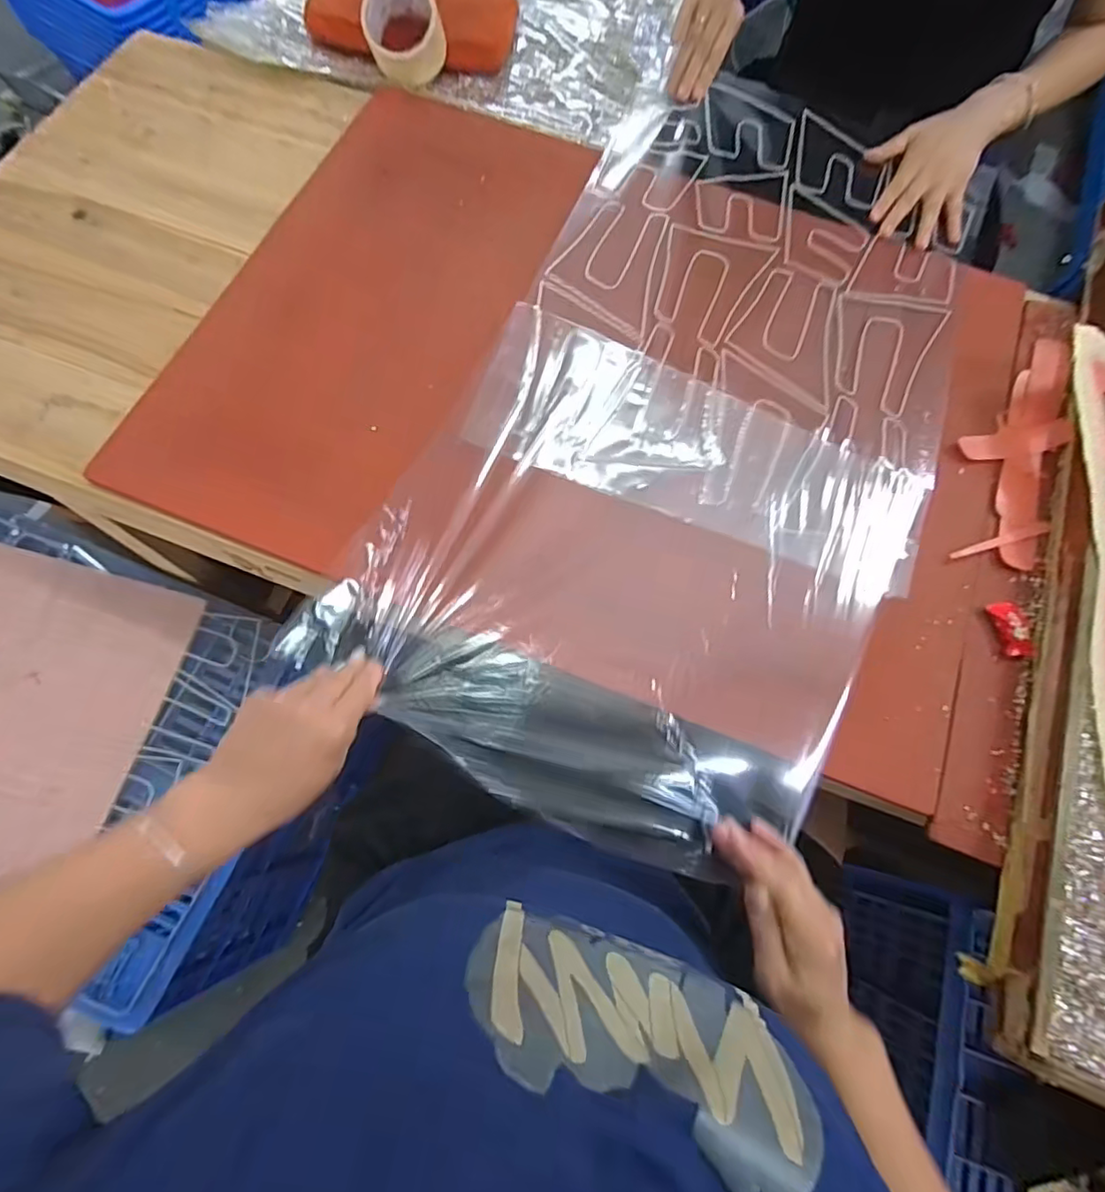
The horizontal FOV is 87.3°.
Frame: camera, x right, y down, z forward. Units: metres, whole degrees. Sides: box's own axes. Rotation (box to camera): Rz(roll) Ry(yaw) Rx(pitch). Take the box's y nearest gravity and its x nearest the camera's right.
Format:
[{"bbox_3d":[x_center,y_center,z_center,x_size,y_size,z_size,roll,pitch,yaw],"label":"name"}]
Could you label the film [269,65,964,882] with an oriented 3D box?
[{"bbox_3d":[0.149,-0.187,0.560,0.425,0.056,0.792,24,71,7],"label":"film"}]

